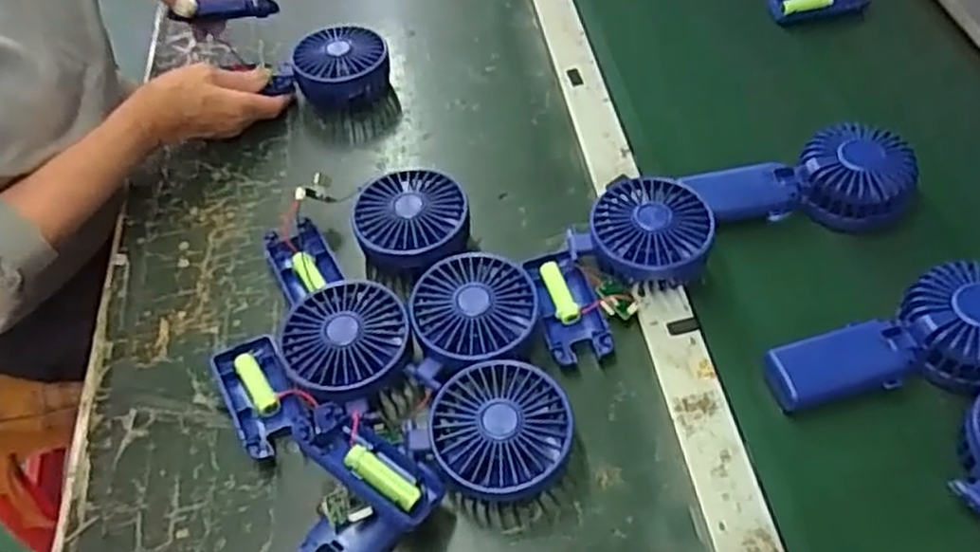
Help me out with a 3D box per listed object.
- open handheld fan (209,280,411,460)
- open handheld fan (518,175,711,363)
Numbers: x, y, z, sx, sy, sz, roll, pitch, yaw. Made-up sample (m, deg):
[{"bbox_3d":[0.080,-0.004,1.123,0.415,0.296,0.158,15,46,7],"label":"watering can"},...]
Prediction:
[{"bbox_3d":[-0.116,0.064,0.520,0.133,0.044,0.112,-26,56,-13],"label":"open handheld fan"},{"bbox_3d":[0.093,-0.010,0.561,0.154,0.045,0.094,-30,57,-15],"label":"open handheld fan"}]

